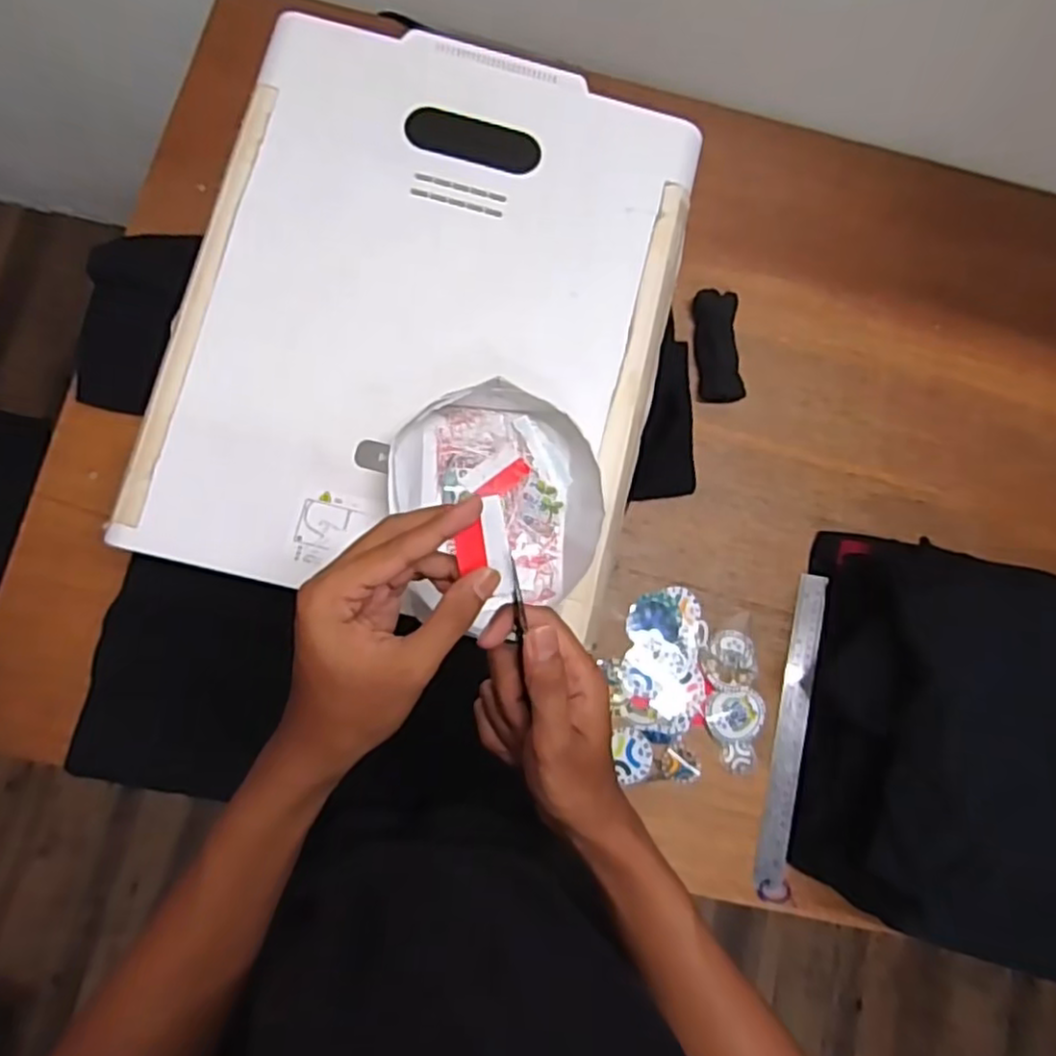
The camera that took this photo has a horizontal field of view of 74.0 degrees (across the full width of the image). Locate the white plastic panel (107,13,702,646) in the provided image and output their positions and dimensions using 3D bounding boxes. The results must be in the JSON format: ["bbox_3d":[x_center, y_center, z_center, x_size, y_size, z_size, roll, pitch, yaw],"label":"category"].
[{"bbox_3d":[-0.082,-0.186,0.604,0.397,0.033,0.495,14,80,-5],"label":"white plastic panel"}]

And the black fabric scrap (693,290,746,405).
[{"bbox_3d":[0.214,-0.202,0.788,0.048,0.018,0.125,-3,82,-7],"label":"black fabric scrap"}]

